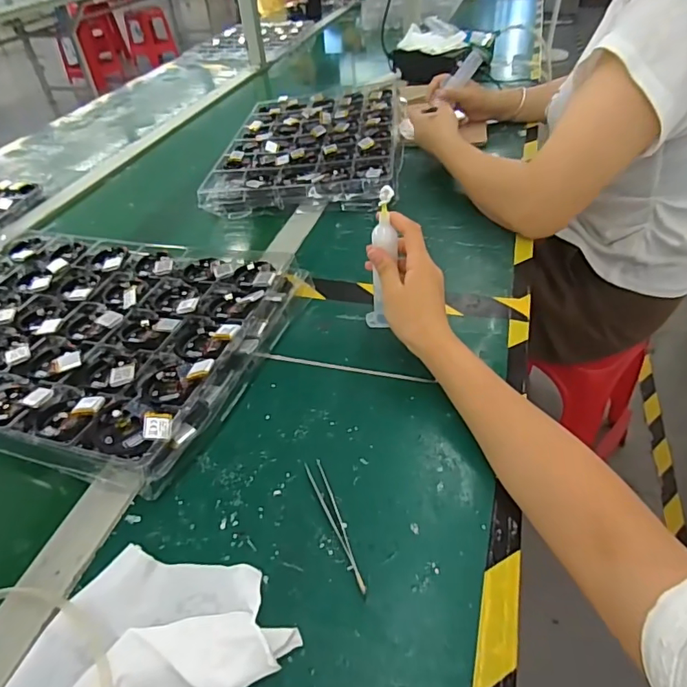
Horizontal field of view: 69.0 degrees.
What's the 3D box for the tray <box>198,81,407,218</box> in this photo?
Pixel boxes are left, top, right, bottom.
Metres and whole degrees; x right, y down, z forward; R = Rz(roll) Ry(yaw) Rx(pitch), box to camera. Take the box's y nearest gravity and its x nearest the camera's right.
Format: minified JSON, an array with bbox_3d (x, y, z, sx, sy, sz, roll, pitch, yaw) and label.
[{"bbox_3d":[-0.052,-0.364,0.894,0.306,0.052,0.451,1,42,7],"label":"tray"}]

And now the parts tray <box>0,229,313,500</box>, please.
[{"bbox_3d":[-0.302,-0.026,0.550,0.444,0.046,0.300,11,44,17],"label":"parts tray"}]

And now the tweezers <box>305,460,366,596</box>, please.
[{"bbox_3d":[-0.006,0.132,0.378,0.013,0.010,0.114,-17,43,-13],"label":"tweezers"}]

